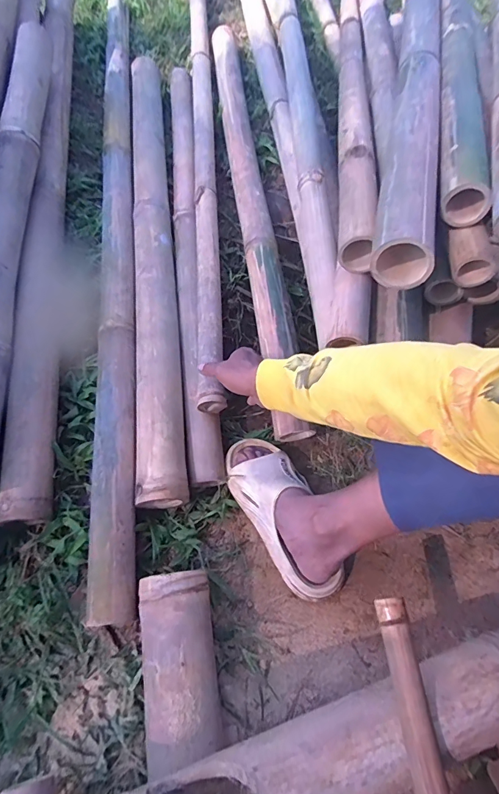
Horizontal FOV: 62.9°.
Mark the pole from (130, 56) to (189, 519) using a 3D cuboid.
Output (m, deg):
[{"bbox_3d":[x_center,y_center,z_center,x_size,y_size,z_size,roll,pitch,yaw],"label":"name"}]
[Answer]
[{"bbox_3d":[-0.194,-0.324,0.840,0.081,0.067,1.079,-7,63,-2],"label":"pole"}]

